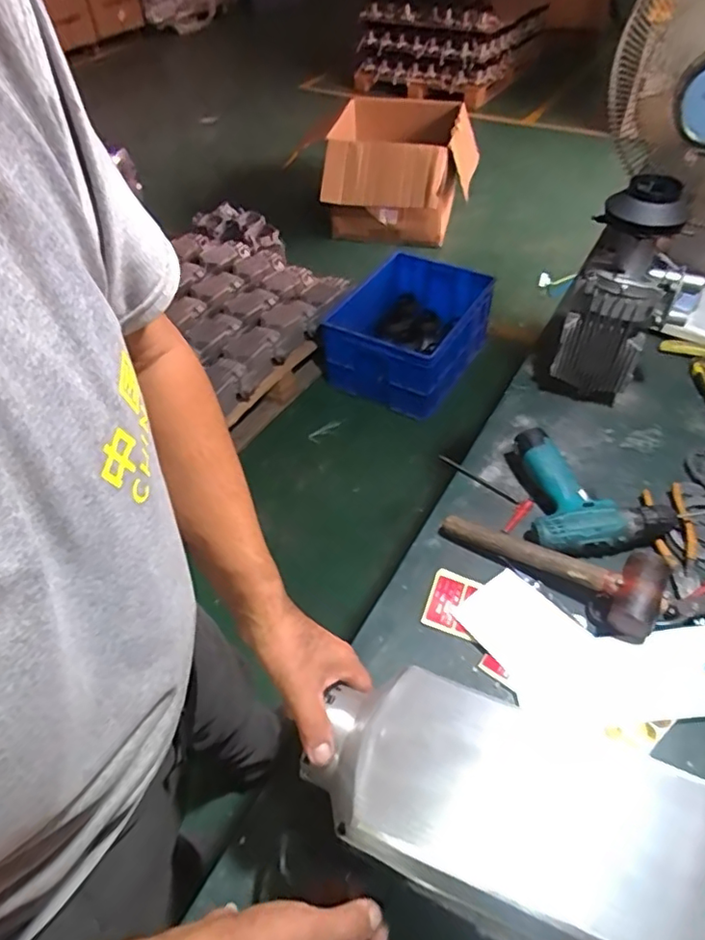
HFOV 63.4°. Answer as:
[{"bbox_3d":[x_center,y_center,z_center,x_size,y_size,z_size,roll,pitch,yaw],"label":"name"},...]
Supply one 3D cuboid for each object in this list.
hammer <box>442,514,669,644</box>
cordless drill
[{"bbox_3d":[0.257,0.105,0.739,0.278,0.067,0.091,32,57,26],"label":"hammer"},{"bbox_3d":[0.335,0.028,0.803,0.186,0.056,0.191,-2,49,0],"label":"cordless drill"}]

